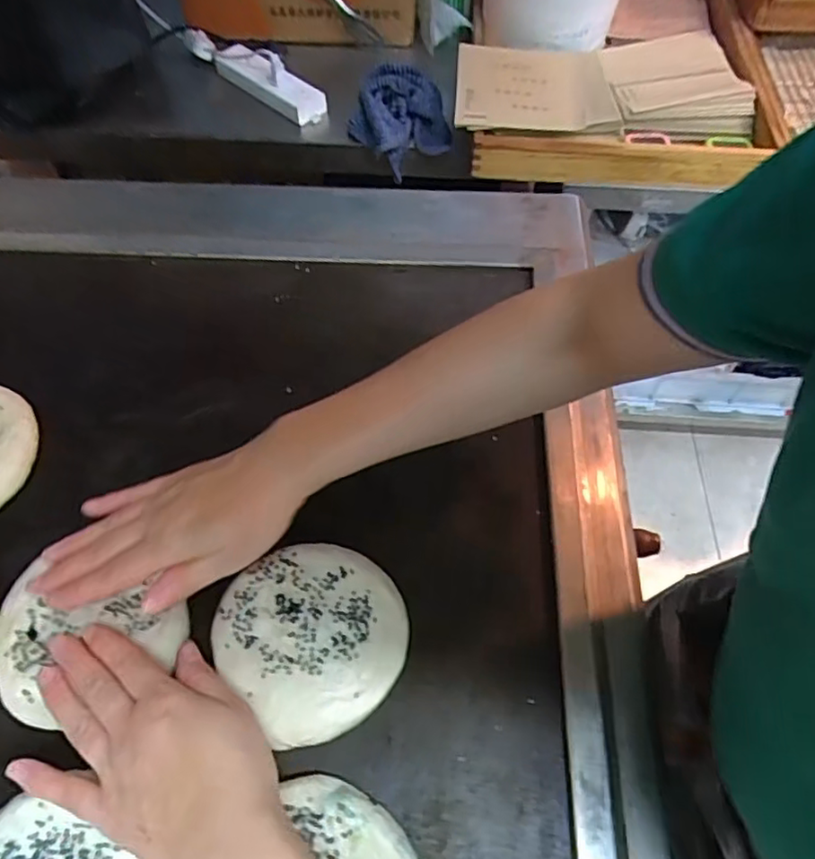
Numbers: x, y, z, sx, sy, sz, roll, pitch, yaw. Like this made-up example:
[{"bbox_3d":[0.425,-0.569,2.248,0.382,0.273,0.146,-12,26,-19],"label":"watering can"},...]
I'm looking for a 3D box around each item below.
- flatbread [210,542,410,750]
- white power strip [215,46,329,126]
[{"bbox_3d":[-0.060,0.132,0.400,0.111,0.020,0.116,-41,68,-21],"label":"flatbread"},{"bbox_3d":[-0.212,-0.539,0.936,0.064,0.032,0.235,-39,67,-20],"label":"white power strip"}]

